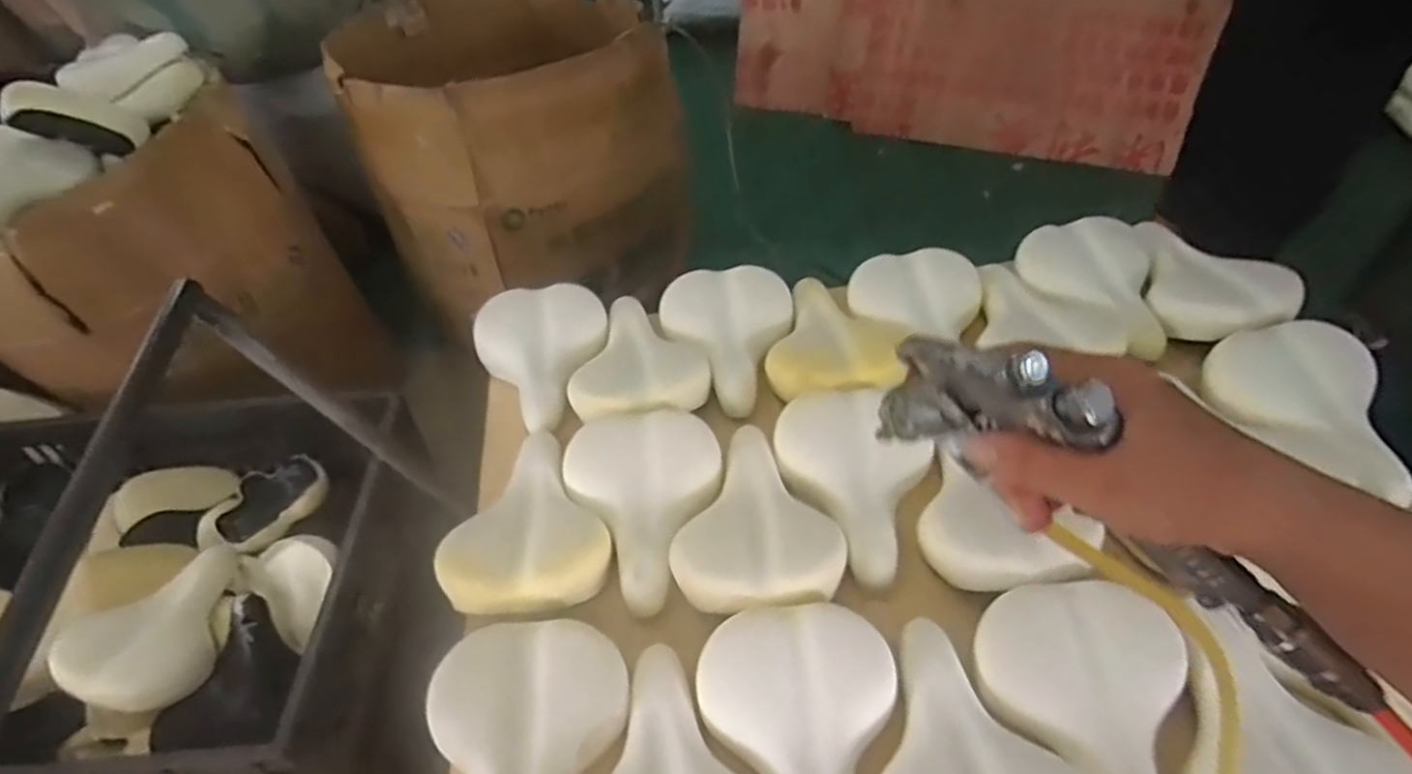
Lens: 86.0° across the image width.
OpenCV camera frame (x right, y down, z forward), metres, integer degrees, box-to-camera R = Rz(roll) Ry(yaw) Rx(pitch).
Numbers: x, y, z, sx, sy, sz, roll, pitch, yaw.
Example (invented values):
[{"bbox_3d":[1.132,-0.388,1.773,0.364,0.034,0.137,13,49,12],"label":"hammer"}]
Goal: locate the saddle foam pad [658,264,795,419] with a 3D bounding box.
[{"bbox_3d":[0.026,-0.070,1.063,0.191,0.062,0.235,0,47,6],"label":"saddle foam pad"}]

